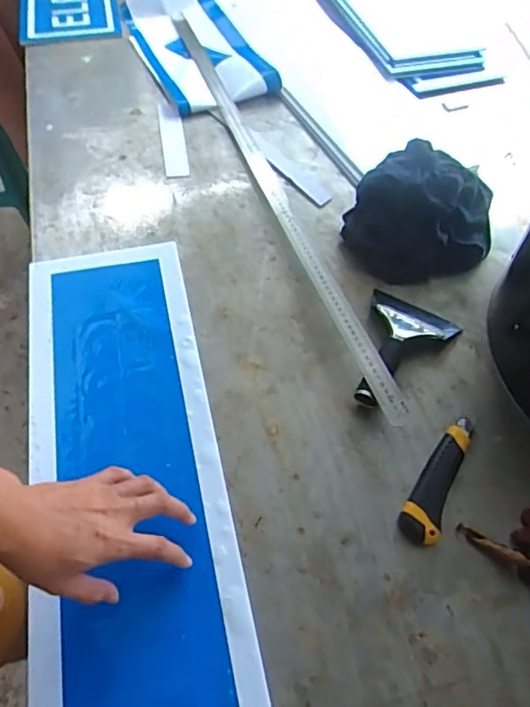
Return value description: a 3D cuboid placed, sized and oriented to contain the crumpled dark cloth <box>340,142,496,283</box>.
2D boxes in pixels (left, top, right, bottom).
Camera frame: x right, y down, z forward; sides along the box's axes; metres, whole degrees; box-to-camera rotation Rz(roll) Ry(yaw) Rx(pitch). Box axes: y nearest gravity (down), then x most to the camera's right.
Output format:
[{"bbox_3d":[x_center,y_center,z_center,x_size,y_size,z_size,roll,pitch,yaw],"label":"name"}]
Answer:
[{"bbox_3d":[0.220,-0.201,0.778,0.193,0.098,0.197,15,56,8],"label":"crumpled dark cloth"}]

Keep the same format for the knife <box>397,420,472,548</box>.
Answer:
[{"bbox_3d":[0.185,0.129,0.592,0.040,0.016,0.153,24,58,14],"label":"knife"}]

